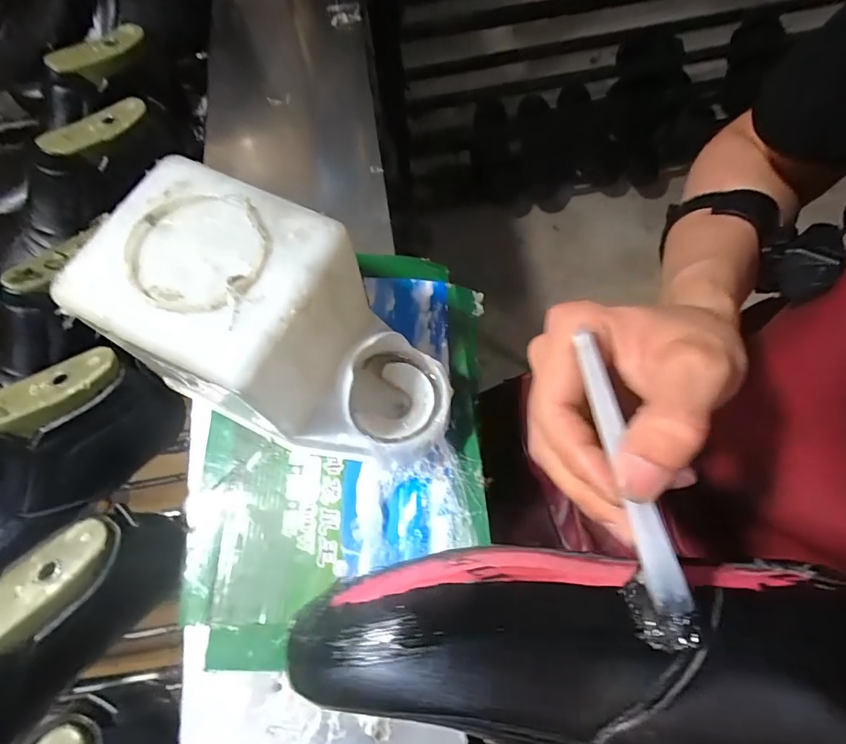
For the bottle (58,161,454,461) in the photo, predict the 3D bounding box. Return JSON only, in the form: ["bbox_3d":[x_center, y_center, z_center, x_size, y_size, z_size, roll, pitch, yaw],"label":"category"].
[{"bbox_3d":[-0.096,-0.022,0.346,0.244,0.166,0.130,23,72,11],"label":"bottle"}]

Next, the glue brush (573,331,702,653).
[{"bbox_3d":[0.088,0.050,0.194,0.020,0.019,0.133,-15,89,-5],"label":"glue brush"}]

